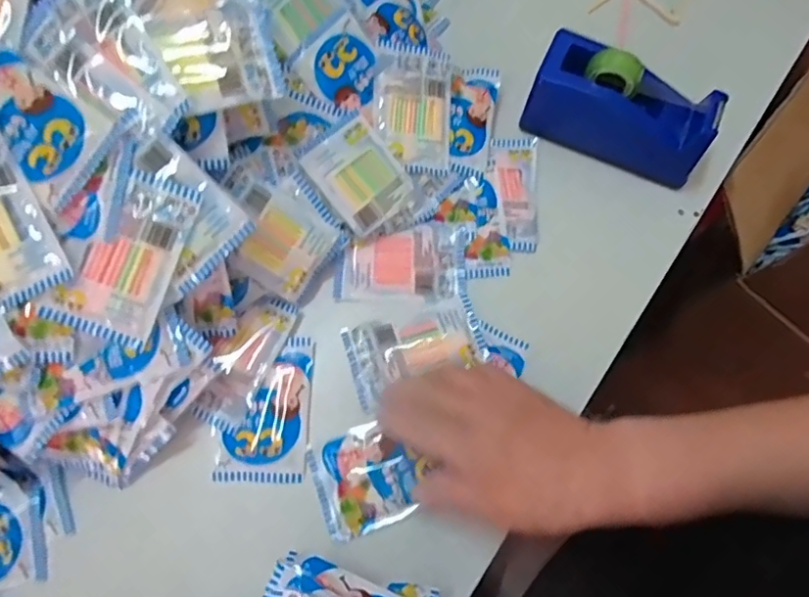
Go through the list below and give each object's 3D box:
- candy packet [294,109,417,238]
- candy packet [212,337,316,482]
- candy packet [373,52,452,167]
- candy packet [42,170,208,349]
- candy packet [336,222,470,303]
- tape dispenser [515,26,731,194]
[{"bbox_3d":[-0.036,-0.097,0.429,0.064,0.005,0.077,-43,98,-17],"label":"candy packet"},{"bbox_3d":[-0.100,0.079,0.404,0.062,0.007,0.101,3,70,-2],"label":"candy packet"},{"bbox_3d":[0.008,-0.155,0.452,0.063,0.007,0.092,5,87,-14],"label":"candy packet"},{"bbox_3d":[-0.170,-0.027,0.340,0.059,0.005,0.103,22,88,-9],"label":"candy packet"},{"bbox_3d":[-0.002,-0.026,0.448,0.107,0.018,0.058,-7,70,-5],"label":"candy packet"},{"bbox_3d":[0.177,-0.157,0.457,0.143,0.067,0.056,22,70,6],"label":"tape dispenser"}]

